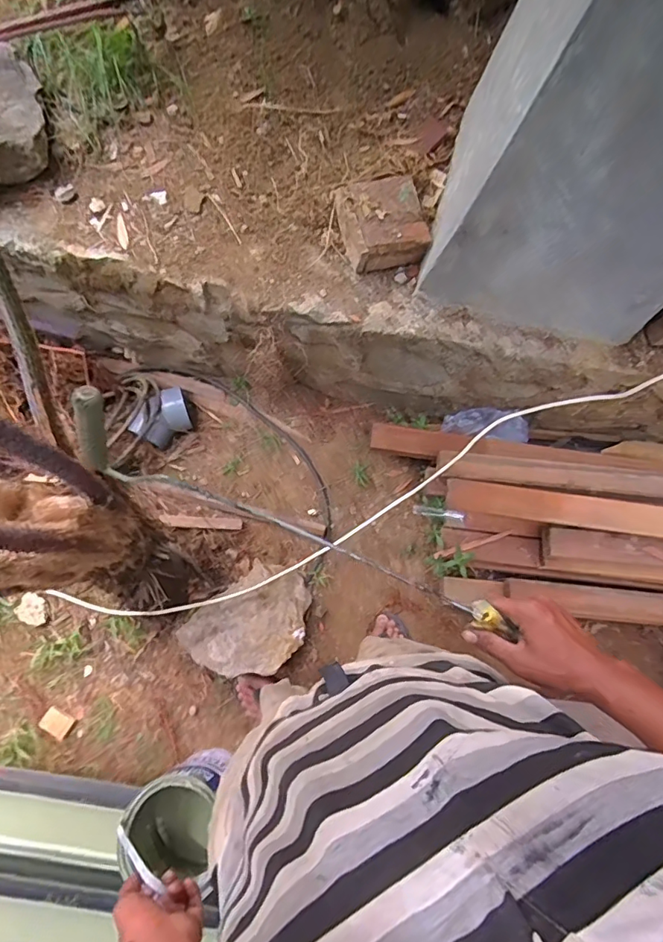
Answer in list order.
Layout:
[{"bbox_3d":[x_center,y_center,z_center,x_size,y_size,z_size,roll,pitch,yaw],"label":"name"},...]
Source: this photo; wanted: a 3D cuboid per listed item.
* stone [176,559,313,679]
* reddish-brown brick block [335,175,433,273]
[{"bbox_3d":[-0.191,0.377,1.256,0.235,0.079,0.310,45,76,7],"label":"stone"},{"bbox_3d":[0.107,-0.521,1.058,0.167,0.058,0.181,-15,78,-9],"label":"reddish-brown brick block"}]

